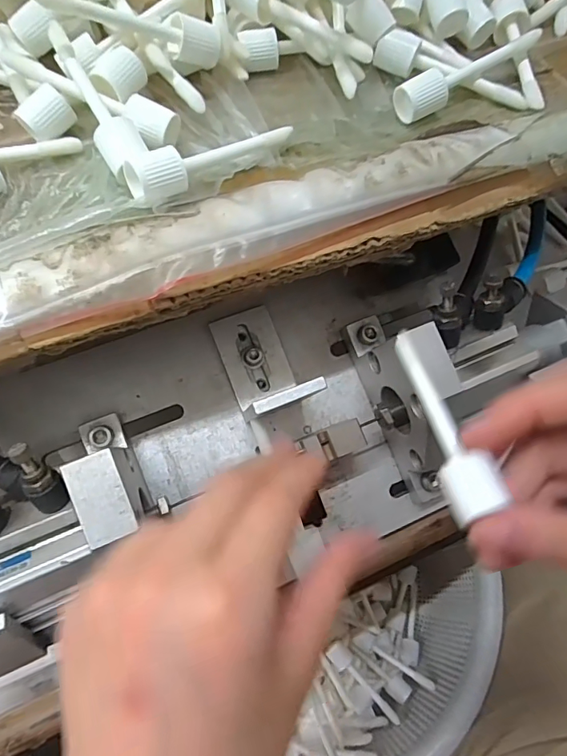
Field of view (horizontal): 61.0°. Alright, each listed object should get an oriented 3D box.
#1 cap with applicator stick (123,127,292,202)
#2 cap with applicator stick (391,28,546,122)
[{"bbox_3d":[-0.034,-0.096,0.210,0.019,0.018,0.082,45,55,13],"label":"cap with applicator stick"},{"bbox_3d":[0.093,-0.154,0.244,0.081,0.018,0.019,-30,69,-15],"label":"cap with applicator stick"}]

